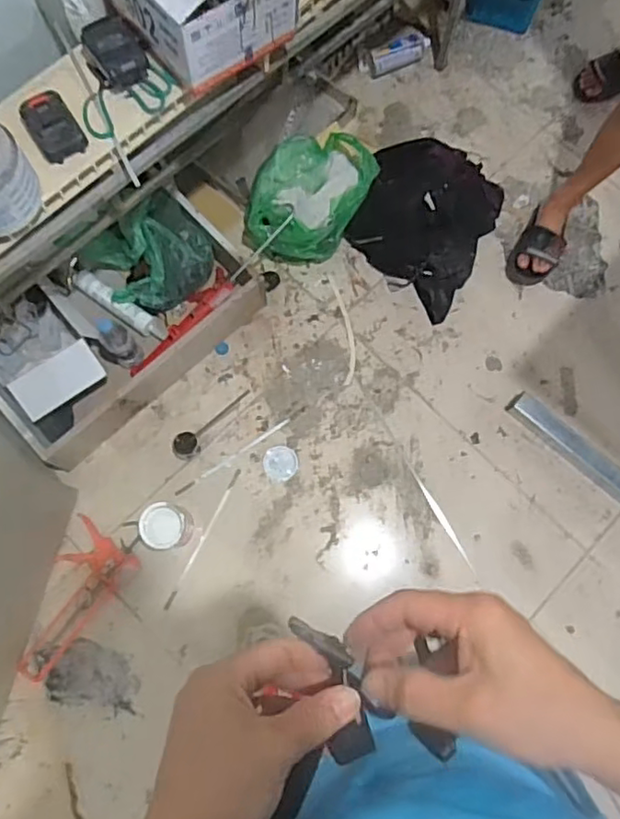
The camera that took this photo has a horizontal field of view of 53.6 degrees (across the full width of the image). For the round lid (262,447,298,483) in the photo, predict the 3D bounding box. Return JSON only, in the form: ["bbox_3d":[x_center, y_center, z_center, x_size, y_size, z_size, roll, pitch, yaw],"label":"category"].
[{"bbox_3d":[-0.068,0.128,1.445,0.079,0.005,0.081,0,75,-1],"label":"round lid"}]

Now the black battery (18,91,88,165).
[{"bbox_3d":[-0.439,-0.482,1.042,0.079,0.038,0.111,-32,79,-9],"label":"black battery"}]

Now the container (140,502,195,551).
[{"bbox_3d":[-0.320,0.262,1.367,0.103,0.088,0.100,0,75,-1],"label":"container"}]

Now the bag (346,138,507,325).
[{"bbox_3d":[0.291,-0.488,1.570,0.332,0.099,0.423,28,76,6],"label":"bag"}]

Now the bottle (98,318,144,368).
[{"bbox_3d":[-0.427,-0.146,1.373,0.065,0.190,0.062,0,76,-1],"label":"bottle"}]

